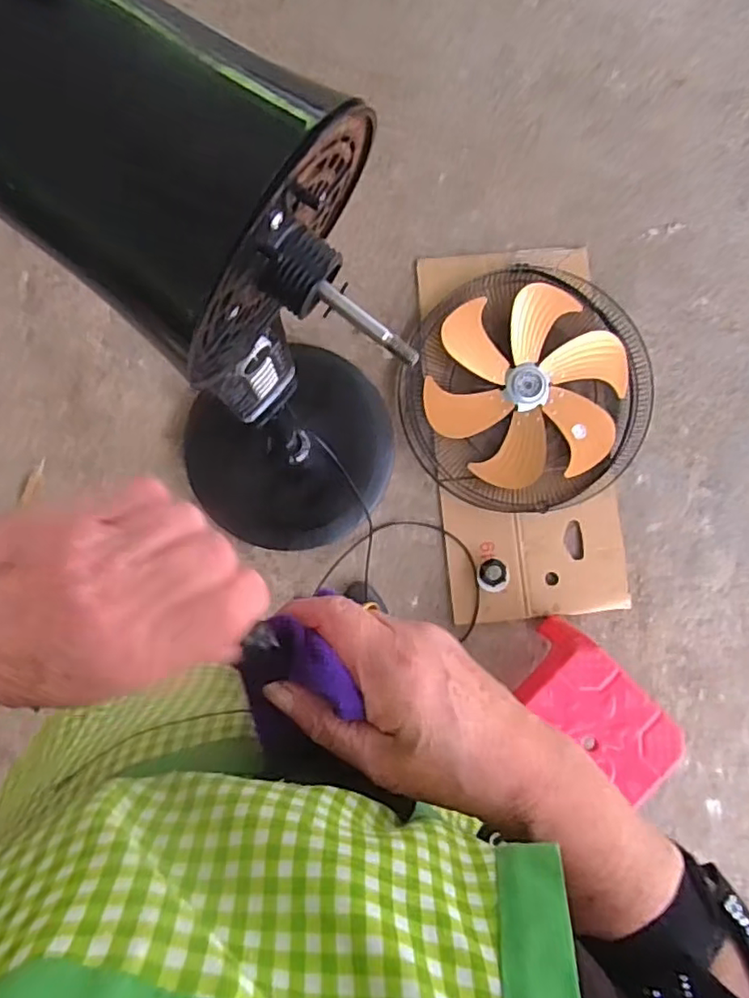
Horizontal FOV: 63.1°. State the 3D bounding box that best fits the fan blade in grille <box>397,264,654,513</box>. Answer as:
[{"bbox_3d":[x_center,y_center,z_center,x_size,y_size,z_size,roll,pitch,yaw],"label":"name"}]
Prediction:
[{"bbox_3d":[0.321,-0.240,1.305,0.490,0.091,0.505,0,88,-3],"label":"fan blade in grille"}]

